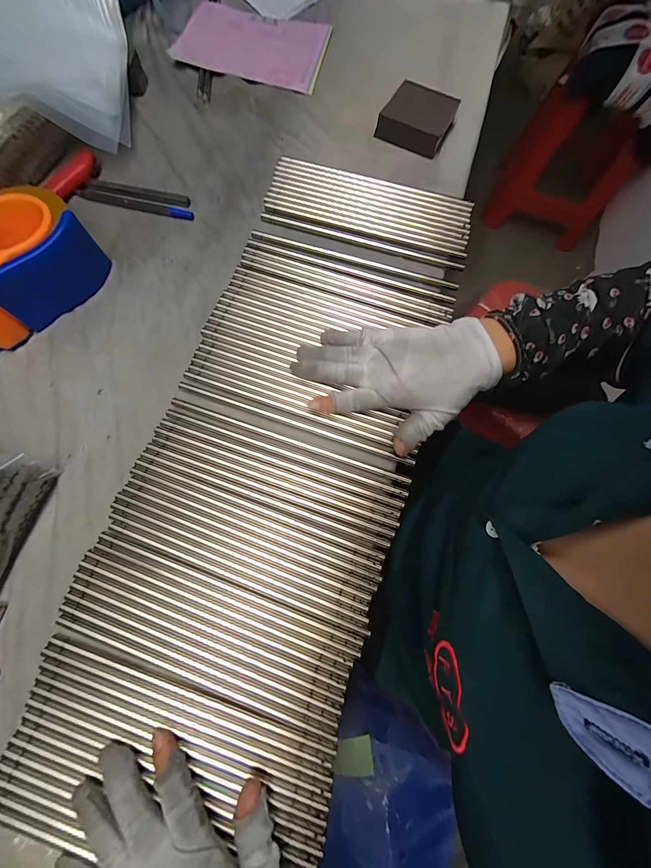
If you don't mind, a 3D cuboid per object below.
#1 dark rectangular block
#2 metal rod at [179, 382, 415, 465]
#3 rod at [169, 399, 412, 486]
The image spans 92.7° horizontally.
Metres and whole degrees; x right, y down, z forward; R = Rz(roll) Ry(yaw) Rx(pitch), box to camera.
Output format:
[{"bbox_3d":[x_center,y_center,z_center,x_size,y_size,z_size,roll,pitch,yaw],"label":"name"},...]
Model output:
[{"bbox_3d":[0.112,-0.384,0.377,0.078,0.024,0.071,27,77,5],"label":"dark rectangular block"},{"bbox_3d":[-0.029,-0.012,0.287,0.226,0.004,0.007,19,76,3],"label":"metal rod"},{"bbox_3d":[-0.034,0.005,0.284,0.228,0.007,0.007,19,76,3],"label":"rod"}]

